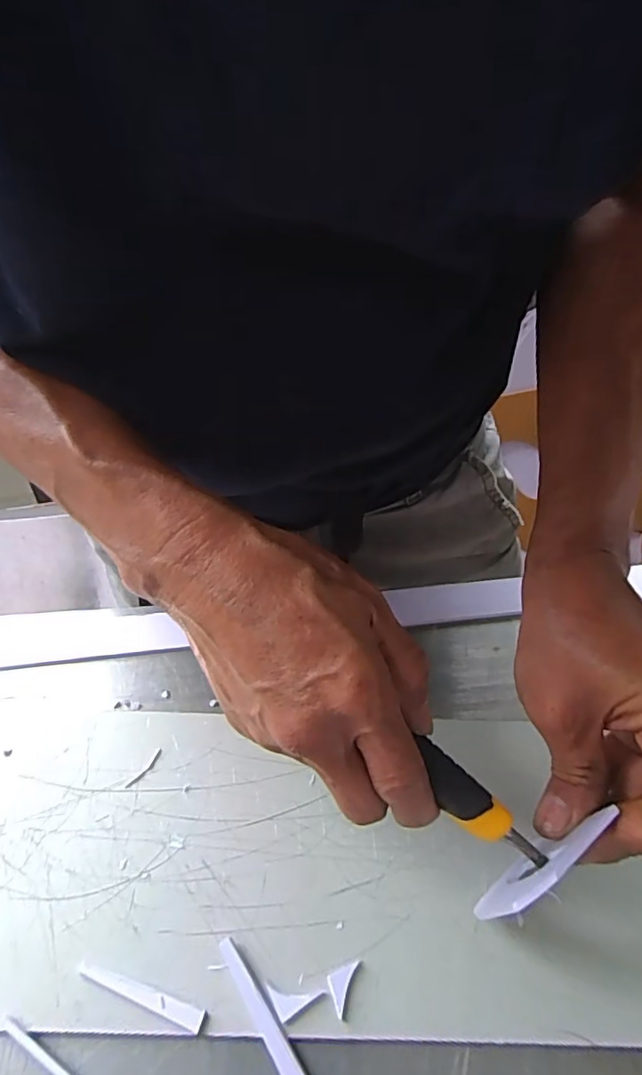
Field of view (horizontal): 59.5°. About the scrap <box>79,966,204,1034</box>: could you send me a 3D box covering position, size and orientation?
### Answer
[{"bbox_3d":[-0.077,0.194,0.237,0.057,0.004,0.008,14,50,11],"label":"scrap"}]

